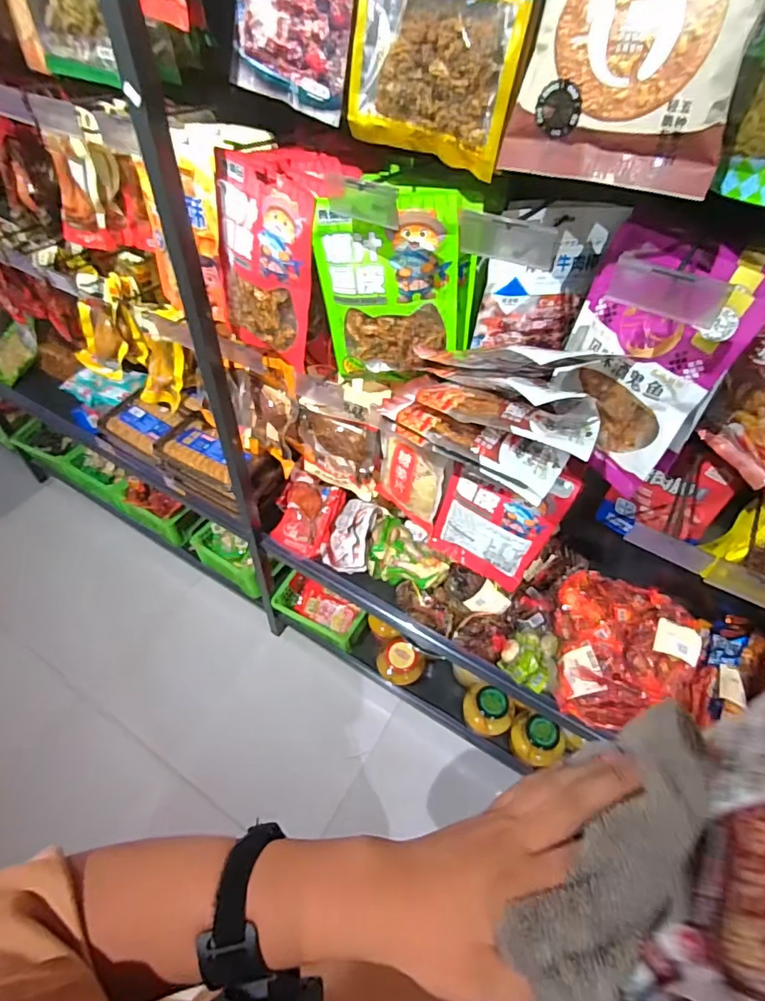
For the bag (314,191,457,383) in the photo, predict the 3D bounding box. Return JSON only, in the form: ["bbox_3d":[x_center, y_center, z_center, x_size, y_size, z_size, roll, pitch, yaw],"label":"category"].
[{"bbox_3d":[0.009,-0.284,0.707,0.191,0.264,0.051,0,50,-4],"label":"bag"}]

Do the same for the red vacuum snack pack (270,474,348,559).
[{"bbox_3d":[-0.195,0.037,1.259,0.168,0.044,0.185,18,90,17],"label":"red vacuum snack pack"}]

